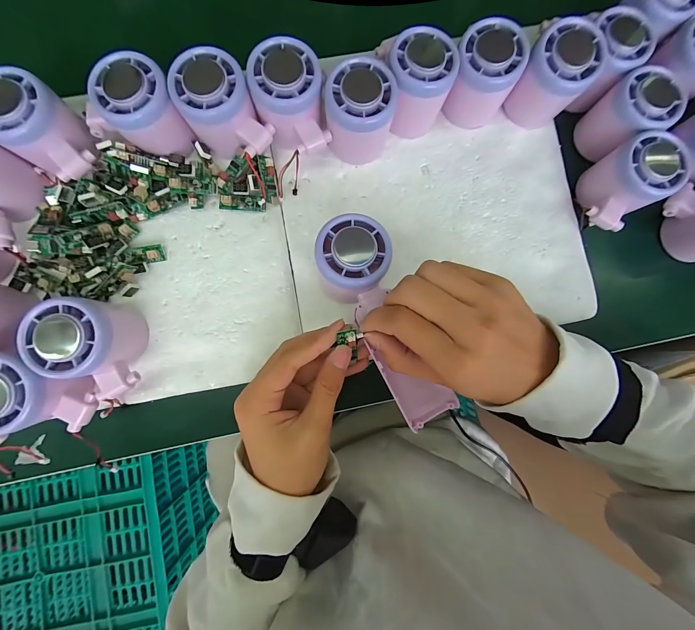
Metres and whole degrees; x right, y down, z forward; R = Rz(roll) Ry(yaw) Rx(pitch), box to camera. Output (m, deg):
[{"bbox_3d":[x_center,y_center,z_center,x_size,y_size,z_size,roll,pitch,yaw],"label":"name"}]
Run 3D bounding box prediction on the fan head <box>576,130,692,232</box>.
[{"bbox_3d":[0.240,-0.115,0.258,0.066,0.049,0.054,-41,89,-5],"label":"fan head"}]

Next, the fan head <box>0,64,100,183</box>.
[{"bbox_3d":[-0.235,-0.144,0.227,0.067,0.041,0.053,31,85,0],"label":"fan head"}]

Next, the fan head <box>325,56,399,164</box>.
[{"bbox_3d":[0.010,-0.165,0.249,0.057,0.056,0.054,8,86,-2],"label":"fan head"}]

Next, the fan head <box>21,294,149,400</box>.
[{"bbox_3d":[-0.192,0.027,0.224,0.054,0.055,0.074,-7,86,-3],"label":"fan head"}]

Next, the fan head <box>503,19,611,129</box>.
[{"bbox_3d":[0.174,-0.202,0.256,0.052,0.060,0.047,32,85,0],"label":"fan head"}]

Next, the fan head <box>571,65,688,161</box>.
[{"bbox_3d":[0.249,-0.178,0.266,0.054,0.050,0.052,0,86,-3],"label":"fan head"}]

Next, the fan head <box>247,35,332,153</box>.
[{"bbox_3d":[-0.047,-0.170,0.246,0.056,0.057,0.071,-11,87,-3],"label":"fan head"}]

